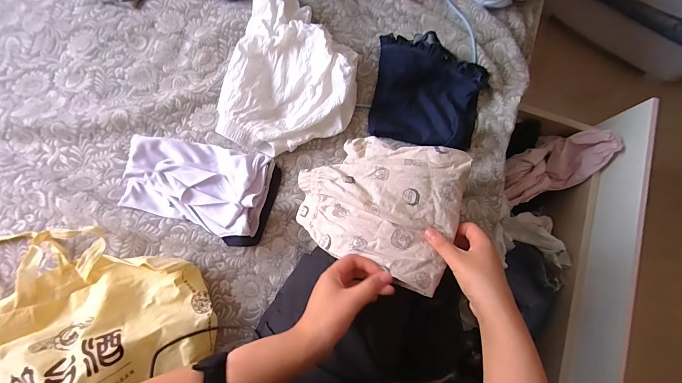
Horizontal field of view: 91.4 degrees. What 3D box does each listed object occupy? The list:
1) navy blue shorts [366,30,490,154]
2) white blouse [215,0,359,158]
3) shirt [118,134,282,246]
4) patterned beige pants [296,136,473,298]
[{"bbox_3d":[0.168,-0.184,0.618,0.210,0.045,0.204,10,78,1],"label":"navy blue shorts"},{"bbox_3d":[-0.082,-0.207,0.592,0.225,0.063,0.293,15,78,2],"label":"white blouse"},{"bbox_3d":[-0.238,-0.010,0.554,0.247,0.040,0.151,14,78,2],"label":"shirt"},{"bbox_3d":[0.051,0.010,0.476,0.228,0.063,0.191,20,79,19],"label":"patterned beige pants"}]

